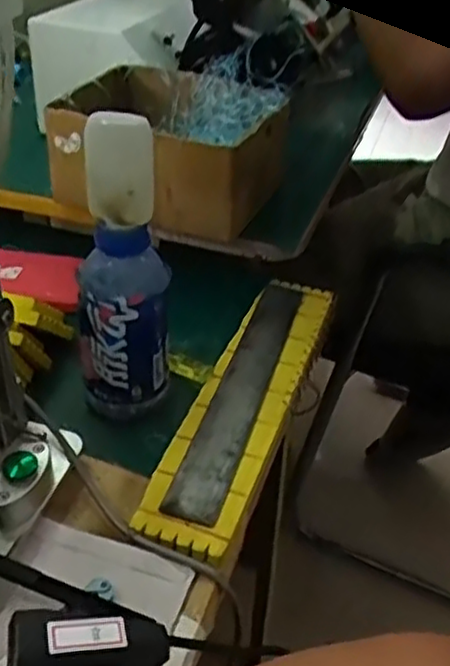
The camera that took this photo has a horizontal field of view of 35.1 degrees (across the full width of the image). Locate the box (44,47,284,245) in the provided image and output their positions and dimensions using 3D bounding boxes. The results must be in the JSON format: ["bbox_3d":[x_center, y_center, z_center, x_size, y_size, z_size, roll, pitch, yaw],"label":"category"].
[{"bbox_3d":[-0.048,-0.188,0.700,0.198,0.125,0.149,16,37,17],"label":"box"}]

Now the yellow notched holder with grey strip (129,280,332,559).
[{"bbox_3d":[0.021,0.046,0.599,0.073,0.014,0.330,14,37,14],"label":"yellow notched holder with grey strip"}]

